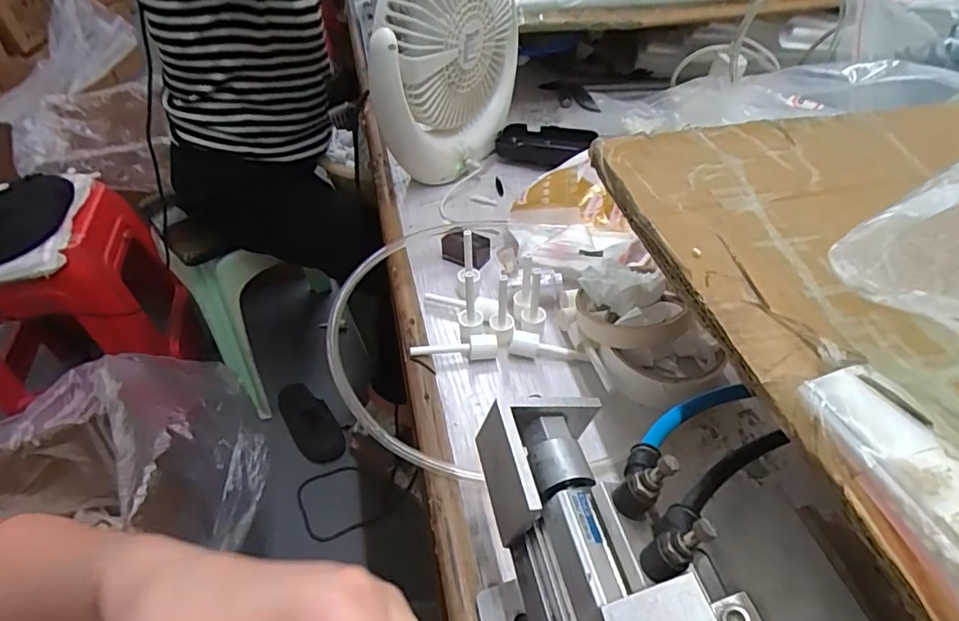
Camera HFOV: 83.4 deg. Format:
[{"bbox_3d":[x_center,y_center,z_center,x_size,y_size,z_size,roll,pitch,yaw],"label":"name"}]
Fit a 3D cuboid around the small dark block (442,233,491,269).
[{"bbox_3d":[-0.013,-0.056,0.484,0.043,0.030,0.017,4,45,7],"label":"small dark block"}]

